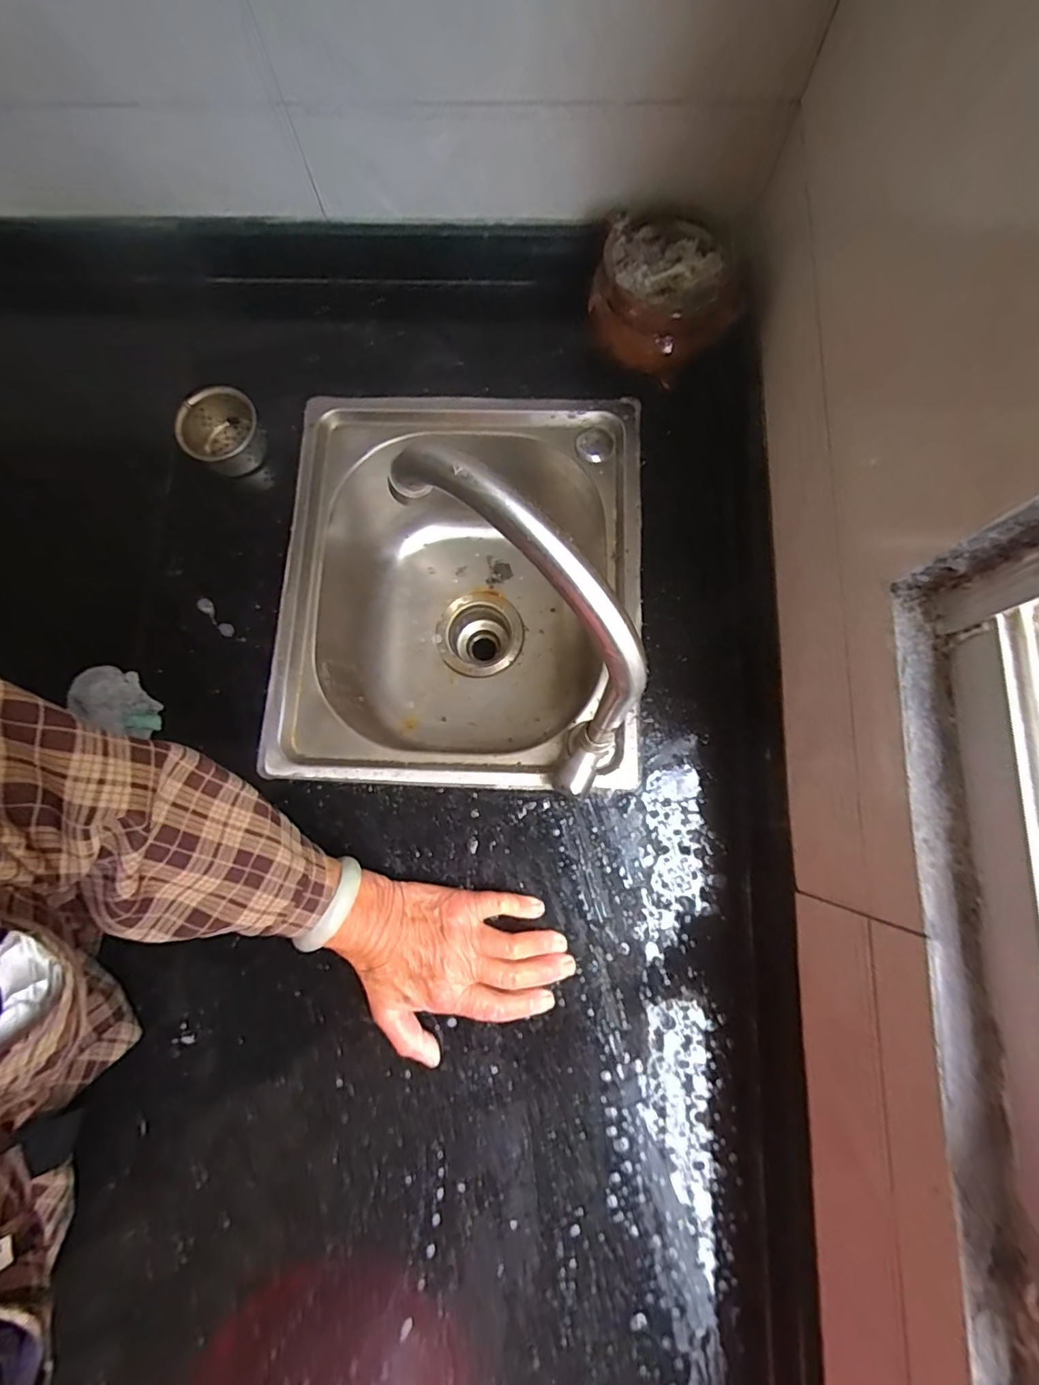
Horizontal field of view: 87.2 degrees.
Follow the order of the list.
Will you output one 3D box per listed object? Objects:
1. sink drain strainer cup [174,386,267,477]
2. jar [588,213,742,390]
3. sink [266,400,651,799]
[{"bbox_3d":[-0.282,-0.245,0.520,0.072,0.056,0.070,0,78,1],"label":"sink drain strainer cup"},{"bbox_3d":[0.133,-0.369,0.514,0.128,0.089,0.135,11,78,4],"label":"jar"},{"bbox_3d":[-0.057,-0.088,0.607,0.332,0.203,0.381,2,79,1],"label":"sink"}]

